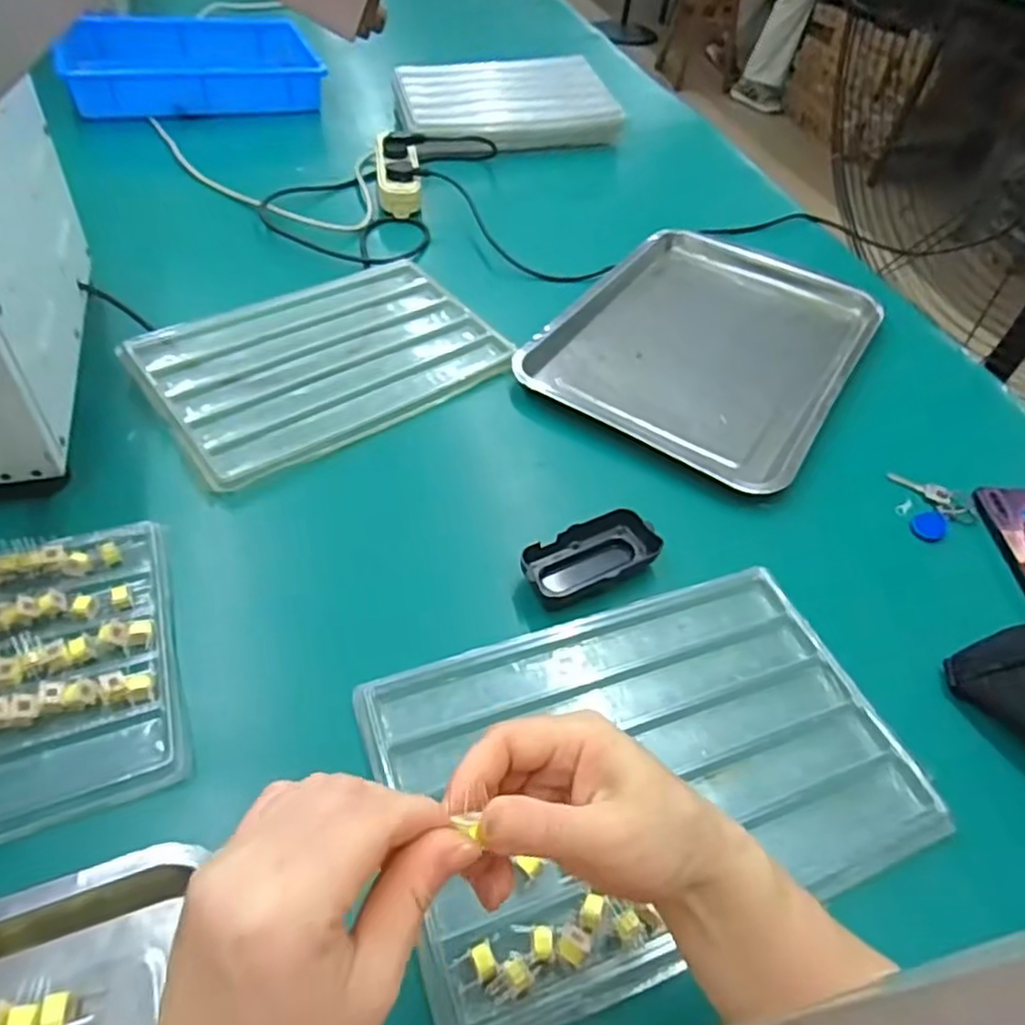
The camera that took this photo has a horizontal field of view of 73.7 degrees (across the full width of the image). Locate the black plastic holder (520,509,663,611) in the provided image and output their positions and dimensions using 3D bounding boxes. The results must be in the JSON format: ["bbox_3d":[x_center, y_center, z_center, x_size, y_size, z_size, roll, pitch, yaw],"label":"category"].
[{"bbox_3d":[0.060,0.037,0.538,0.108,0.033,0.049,-22,55,-23],"label":"black plastic holder"}]

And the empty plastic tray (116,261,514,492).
[{"bbox_3d":[-0.186,-0.159,0.676,0.323,0.021,0.219,-29,58,-28],"label":"empty plastic tray"}]

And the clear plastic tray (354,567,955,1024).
[{"bbox_3d":[0.085,0.160,0.441,0.322,0.031,0.211,-13,52,-17],"label":"clear plastic tray"}]

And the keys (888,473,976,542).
[{"bbox_3d":[0.373,-0.002,0.607,0.074,0.015,0.064,22,51,12],"label":"keys"}]

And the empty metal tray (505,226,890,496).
[{"bbox_3d":[0.214,-0.188,0.744,0.295,0.039,0.383,31,53,19],"label":"empty metal tray"}]

